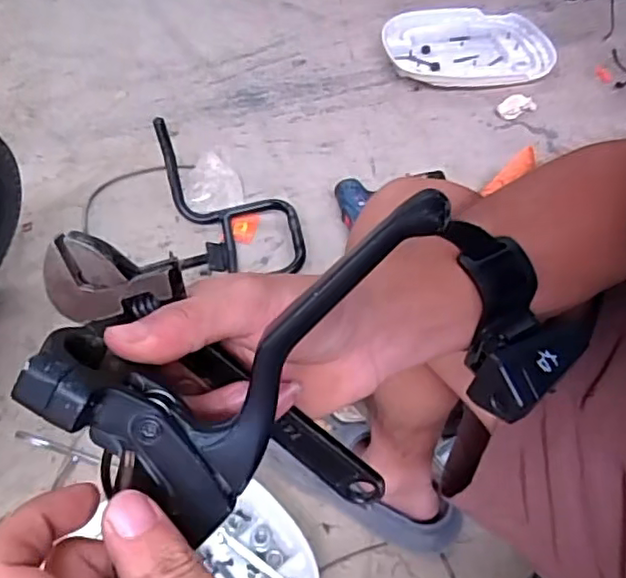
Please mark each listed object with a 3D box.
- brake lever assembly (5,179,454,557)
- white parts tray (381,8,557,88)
[{"bbox_3d":[-0.016,0.026,0.215,0.142,0.085,0.042,-26,18,0],"label":"brake lever assembly"},{"bbox_3d":[0.340,-0.526,1.324,0.360,0.059,0.257,-8,52,-8],"label":"white parts tray"}]

